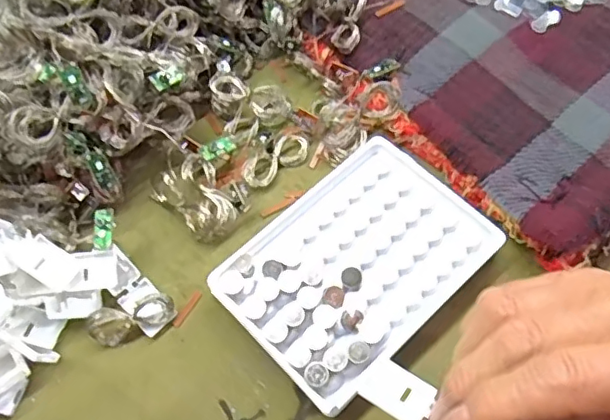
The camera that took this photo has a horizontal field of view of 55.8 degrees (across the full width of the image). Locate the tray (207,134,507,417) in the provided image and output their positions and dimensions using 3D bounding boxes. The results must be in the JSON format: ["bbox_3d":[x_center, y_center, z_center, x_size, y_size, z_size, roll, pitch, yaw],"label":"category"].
[{"bbox_3d":[0.026,0.026,0.305,0.129,0.020,0.095,-41,67,-16],"label":"tray"}]

